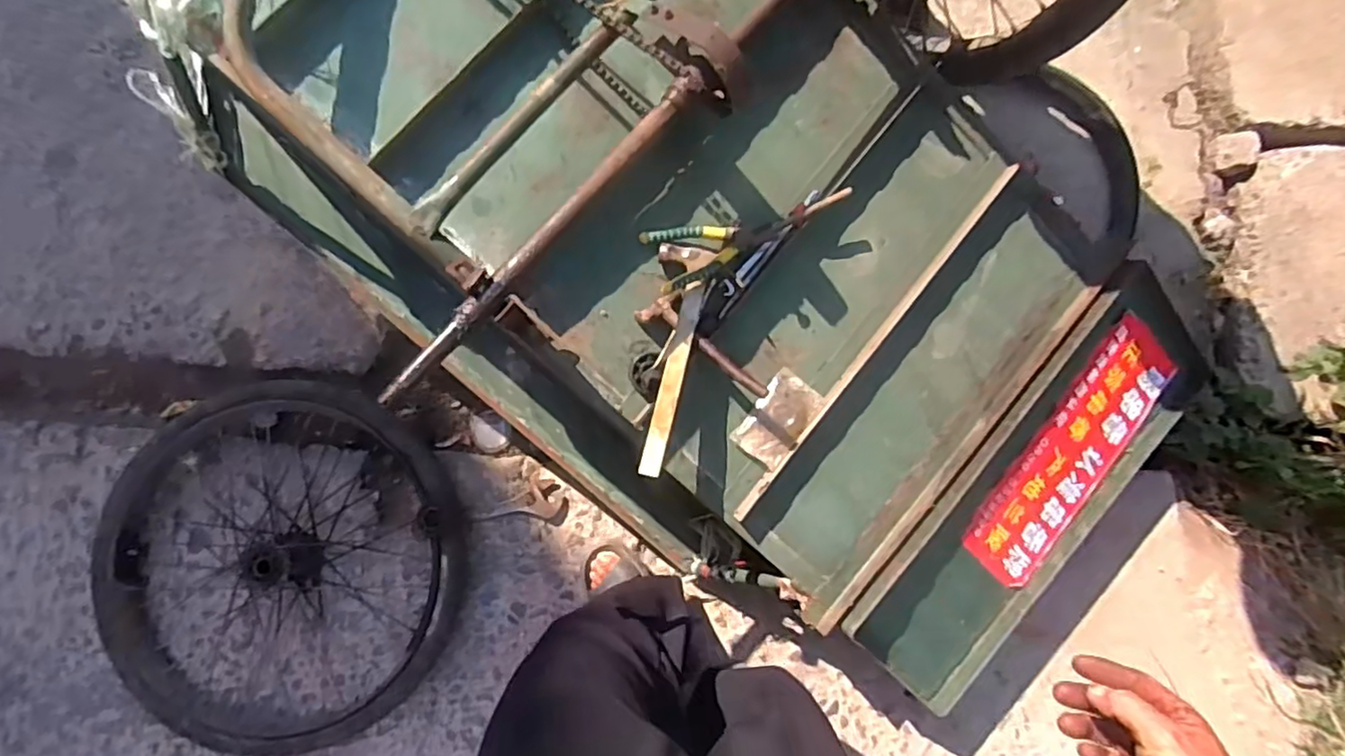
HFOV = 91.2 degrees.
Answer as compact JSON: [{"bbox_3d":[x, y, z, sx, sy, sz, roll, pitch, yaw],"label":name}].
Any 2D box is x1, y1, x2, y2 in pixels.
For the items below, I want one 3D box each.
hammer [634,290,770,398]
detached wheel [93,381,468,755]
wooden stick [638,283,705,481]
[{"bbox_3d":[0.047,-0.045,0.906,0.209,0.018,0.065,40,83,17],"label":"hammer"},{"bbox_3d":[-0.683,0.322,1.176,0.609,0.107,0.626,0,82,-2],"label":"detached wheel"},{"bbox_3d":[-0.001,0.000,0.886,0.032,0.013,0.267,11,77,13],"label":"wooden stick"}]

